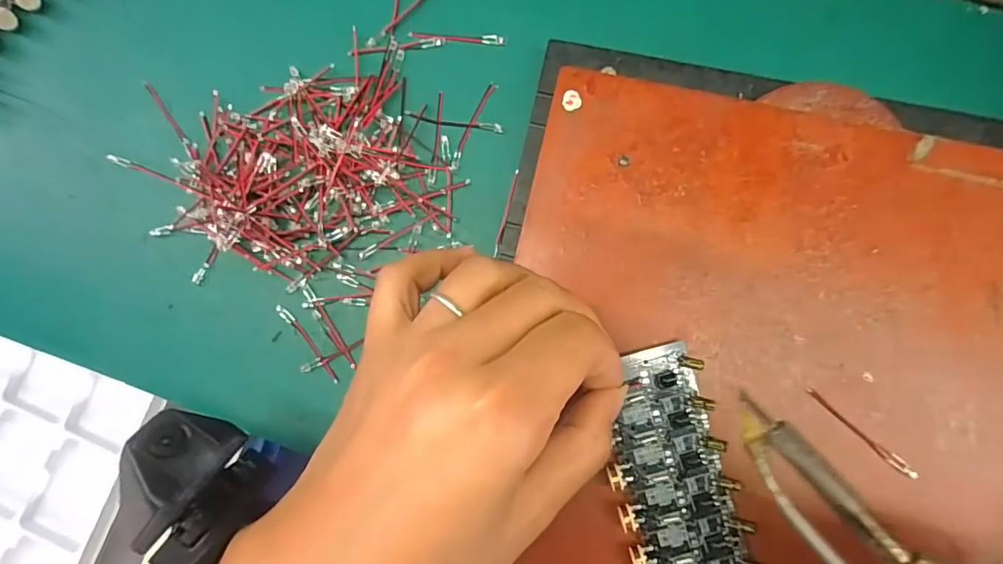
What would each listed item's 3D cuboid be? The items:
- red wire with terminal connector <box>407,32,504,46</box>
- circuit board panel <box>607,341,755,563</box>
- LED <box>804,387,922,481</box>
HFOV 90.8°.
[{"bbox_3d":[-0.022,-0.123,0.249,0.049,0.004,0.005,5,84,5],"label":"red wire with terminal connector"},{"bbox_3d":[0.074,0.107,0.188,0.047,0.006,0.161,-13,85,3],"label":"circuit board panel"},{"bbox_3d":[0.138,0.058,0.189,0.049,0.004,0.005,40,88,8],"label":"LED"}]

